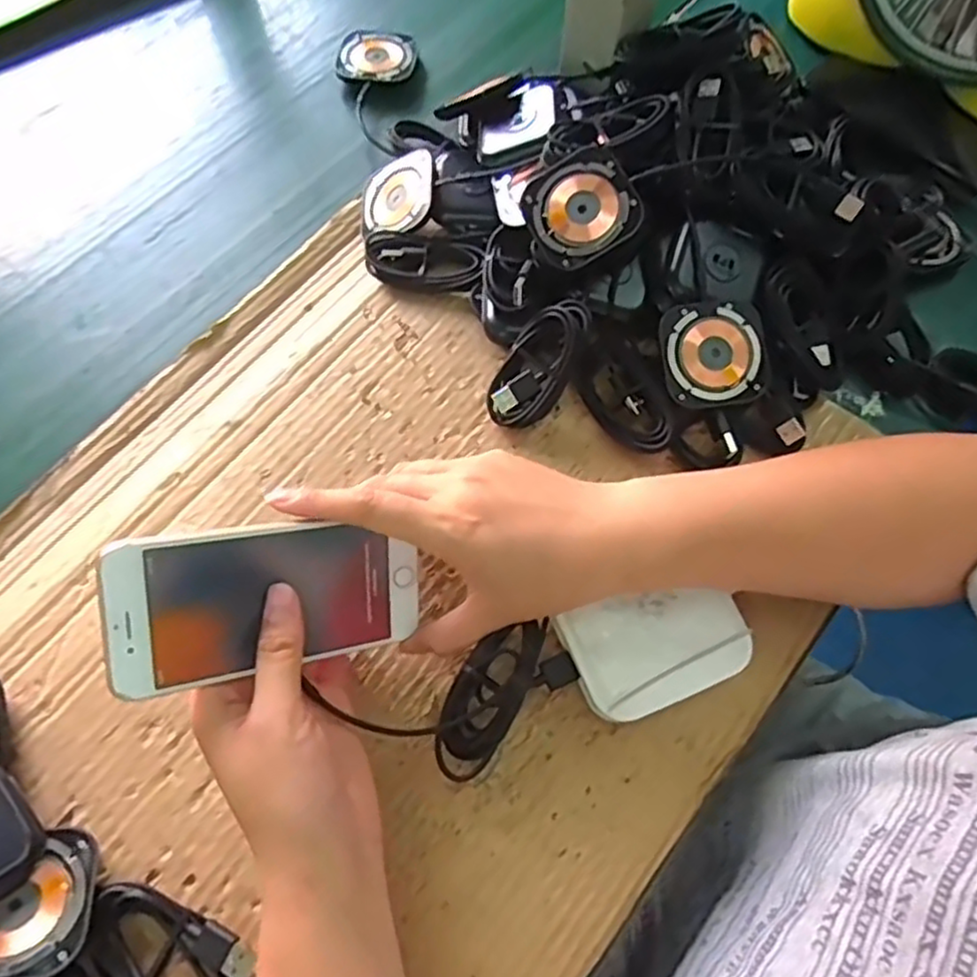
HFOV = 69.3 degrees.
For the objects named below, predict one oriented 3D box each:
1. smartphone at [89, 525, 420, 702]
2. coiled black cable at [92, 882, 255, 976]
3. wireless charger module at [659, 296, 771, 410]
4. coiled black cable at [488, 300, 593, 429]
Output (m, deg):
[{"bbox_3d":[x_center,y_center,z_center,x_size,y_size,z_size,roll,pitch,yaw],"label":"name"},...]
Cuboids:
[{"bbox_3d":[-0.093,0.048,0.311,0.134,0.006,0.063,-7,100,-31],"label":"smartphone"},{"bbox_3d":[-0.141,0.207,0.312,0.072,0.017,0.041,24,69,9],"label":"coiled black cable"},{"bbox_3d":[0.130,-0.079,0.408,0.060,0.011,0.064,-8,85,-2],"label":"wireless charger module"},{"bbox_3d":[0.029,-0.073,0.412,0.038,0.013,0.081,34,103,12],"label":"coiled black cable"}]

